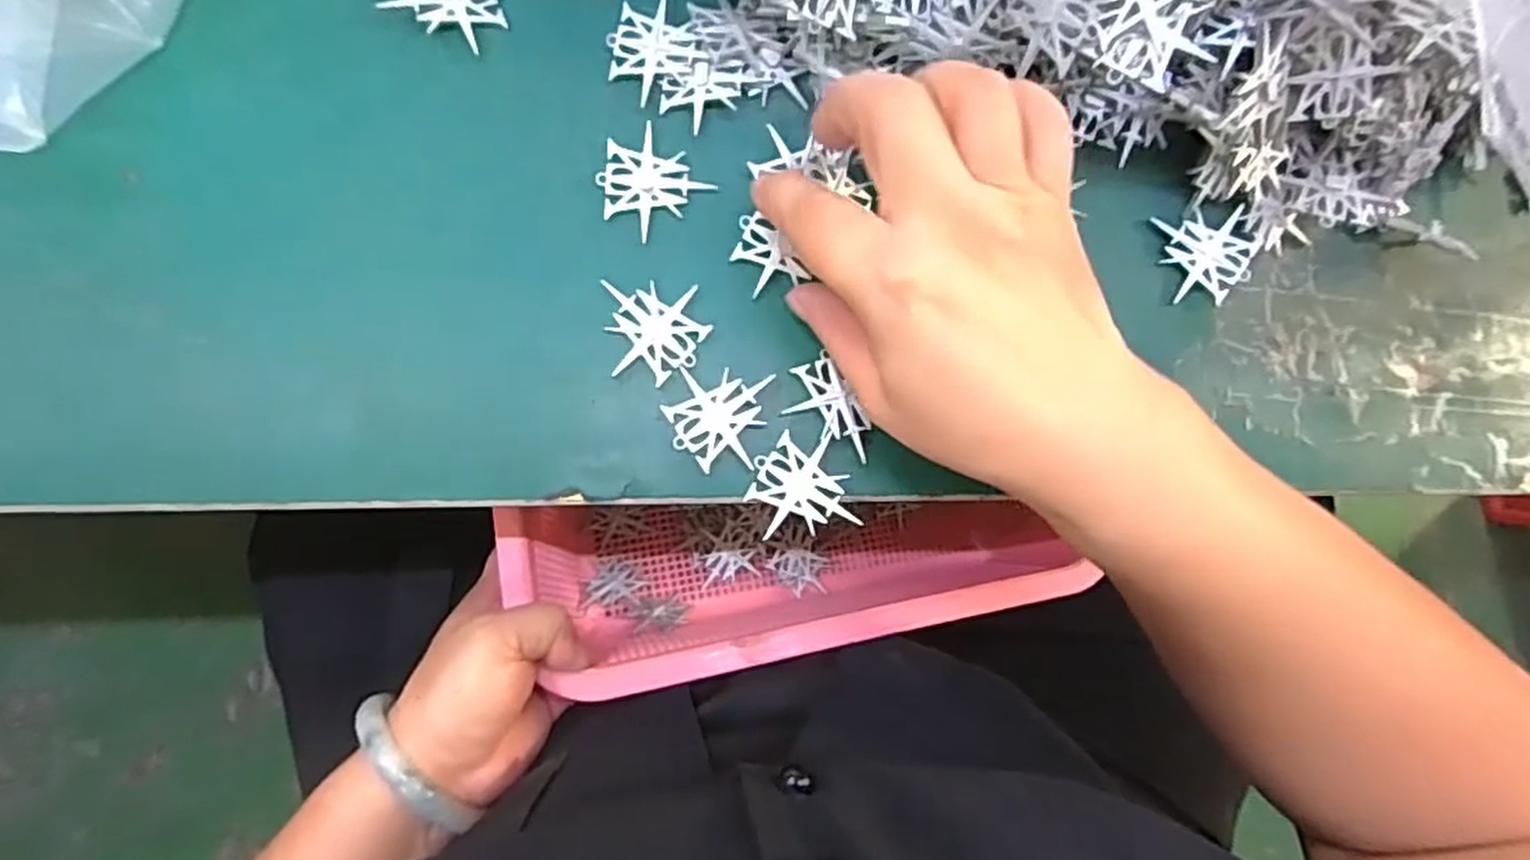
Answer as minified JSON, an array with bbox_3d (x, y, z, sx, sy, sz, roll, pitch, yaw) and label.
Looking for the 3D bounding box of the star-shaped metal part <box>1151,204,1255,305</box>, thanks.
[{"bbox_3d":[0.168,-0.066,0.293,0.032,0.007,0.033,-10,88,-5],"label":"star-shaped metal part"}]

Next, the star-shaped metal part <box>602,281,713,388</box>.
[{"bbox_3d":[-0.038,-0.035,0.268,0.033,0.004,0.034,-9,88,-5],"label":"star-shaped metal part"}]

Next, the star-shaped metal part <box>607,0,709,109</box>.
[{"bbox_3d":[-0.042,-0.137,0.275,0.036,0.004,0.032,-32,89,1],"label":"star-shaped metal part"}]

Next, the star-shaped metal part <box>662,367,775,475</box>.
[{"bbox_3d":[-0.017,-0.004,0.268,0.033,0.004,0.033,7,85,-4],"label":"star-shaped metal part"}]

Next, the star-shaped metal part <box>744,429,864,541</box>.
[{"bbox_3d":[0.012,0.019,0.268,0.034,0.006,0.034,-15,89,-5],"label":"star-shaped metal part"}]

